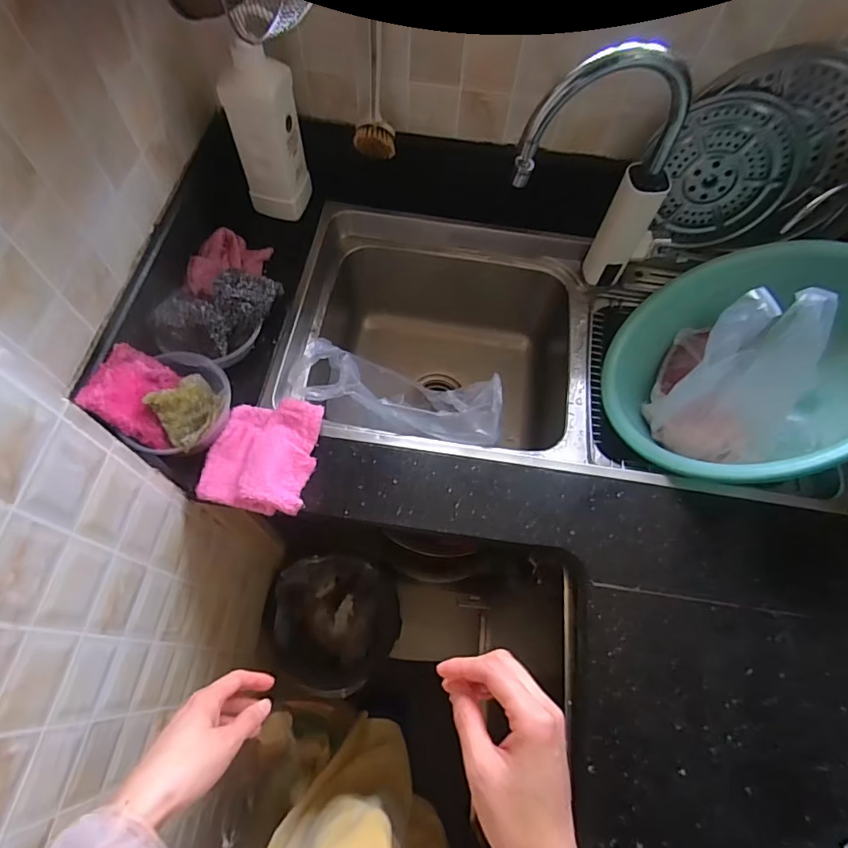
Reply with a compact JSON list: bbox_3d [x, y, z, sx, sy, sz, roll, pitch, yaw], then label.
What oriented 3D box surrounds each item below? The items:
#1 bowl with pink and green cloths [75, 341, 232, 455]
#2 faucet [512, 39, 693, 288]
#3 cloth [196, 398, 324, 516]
[{"bbox_3d":[-0.308,-0.027,0.614,0.140,0.082,0.125,22,65,7],"label":"bowl with pink and green cloths"},{"bbox_3d":[0.221,-0.312,0.675,0.239,0.320,0.054,-7,65,-7],"label":"faucet"},{"bbox_3d":[-0.200,0.033,0.630,0.122,0.034,0.143,11,64,2],"label":"cloth"}]

